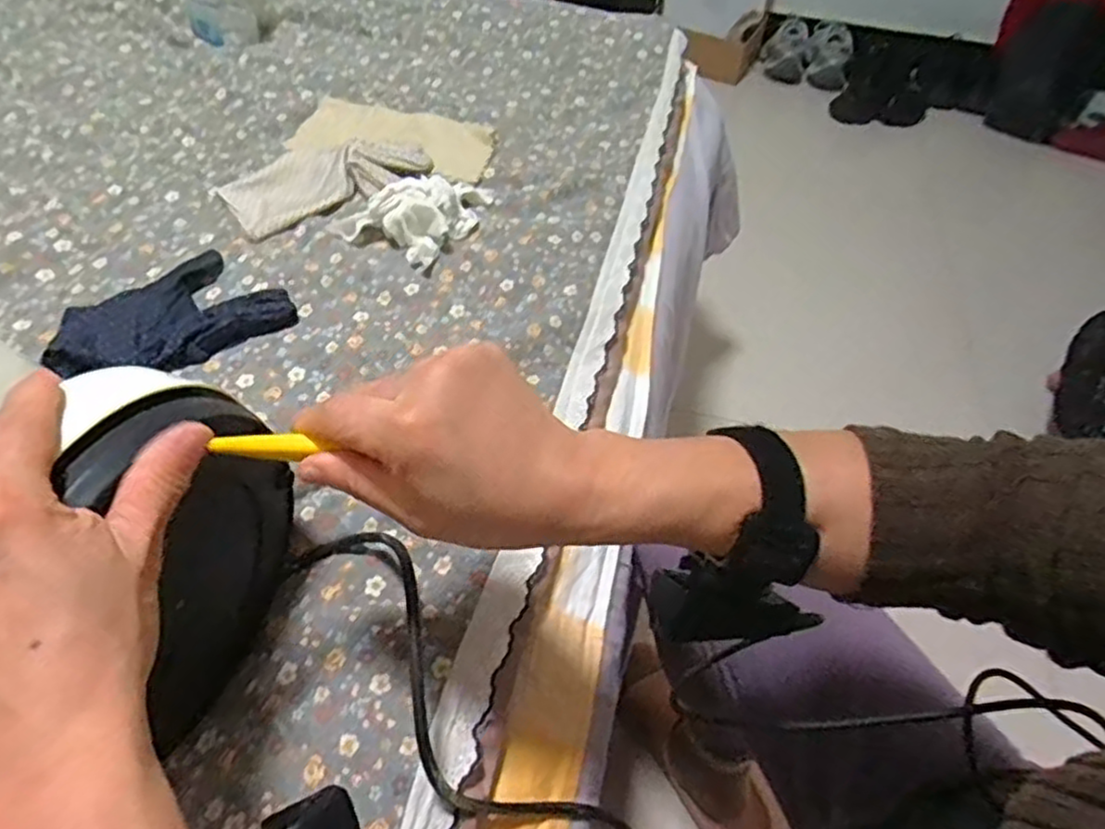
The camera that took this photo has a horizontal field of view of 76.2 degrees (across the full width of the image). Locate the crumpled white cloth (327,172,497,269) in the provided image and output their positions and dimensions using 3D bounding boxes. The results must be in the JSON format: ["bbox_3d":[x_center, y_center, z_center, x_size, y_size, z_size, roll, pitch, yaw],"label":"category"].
[{"bbox_3d":[-0.120,-0.184,0.606,0.103,0.037,0.119,25,53,15],"label":"crumpled white cloth"}]

